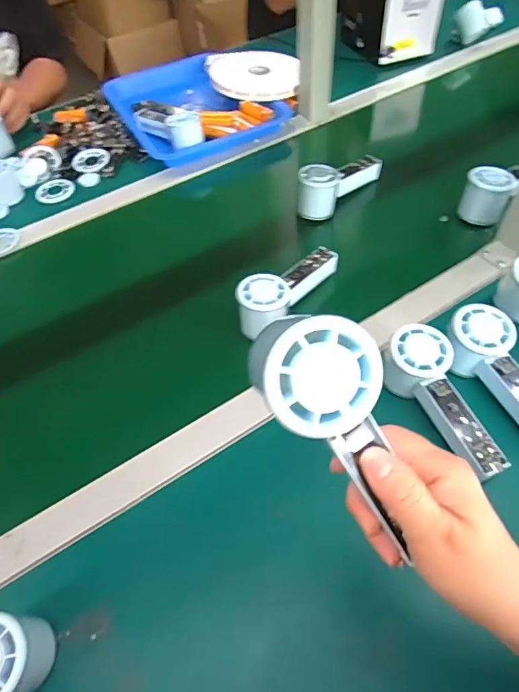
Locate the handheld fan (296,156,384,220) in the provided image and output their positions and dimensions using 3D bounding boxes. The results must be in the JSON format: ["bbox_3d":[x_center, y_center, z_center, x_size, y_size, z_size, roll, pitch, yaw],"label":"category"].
[{"bbox_3d":[0.114,-0.243,0.653,0.153,0.060,0.046,-38,60,-22],"label":"handheld fan"}]

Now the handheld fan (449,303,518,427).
[{"bbox_3d":[0.239,0.033,0.442,0.056,0.050,0.154,-21,70,-12],"label":"handheld fan"}]

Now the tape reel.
[{"bbox_3d":[-0.009,-0.517,0.853,0.168,0.012,0.197,2,53,4],"label":"tape reel"}]

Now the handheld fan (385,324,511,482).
[{"bbox_3d":[0.172,0.054,0.433,0.059,0.053,0.149,-21,69,-12],"label":"handheld fan"}]

